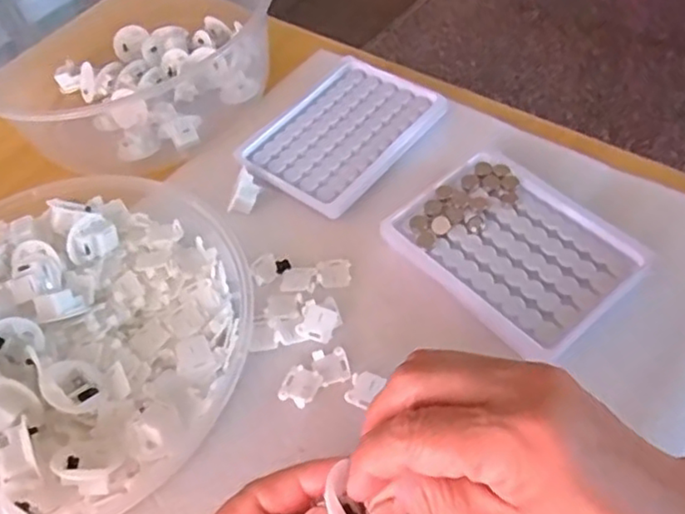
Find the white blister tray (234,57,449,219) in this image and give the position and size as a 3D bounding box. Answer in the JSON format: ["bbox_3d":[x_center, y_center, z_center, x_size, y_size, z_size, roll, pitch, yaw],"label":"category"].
[{"bbox_3d":[0.000,-0.090,0.460,0.105,0.014,0.136,34,65,27],"label":"white blister tray"}]

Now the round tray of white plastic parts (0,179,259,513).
[{"bbox_3d":[-0.165,0.033,0.364,0.236,0.044,0.202,32,64,26],"label":"round tray of white plastic parts"}]

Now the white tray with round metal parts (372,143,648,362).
[{"bbox_3d":[0.101,-0.005,0.379,0.096,0.017,0.128,-36,58,-18],"label":"white tray with round metal parts"}]

